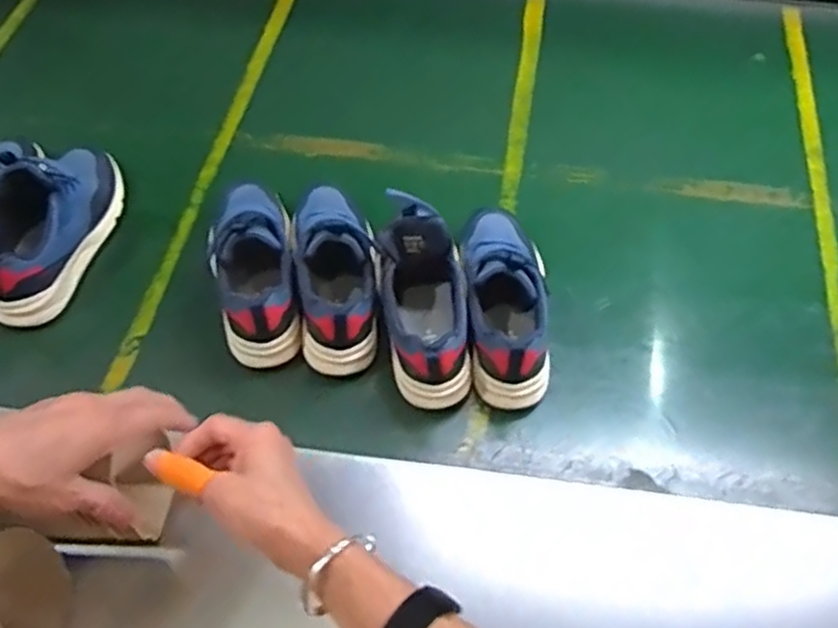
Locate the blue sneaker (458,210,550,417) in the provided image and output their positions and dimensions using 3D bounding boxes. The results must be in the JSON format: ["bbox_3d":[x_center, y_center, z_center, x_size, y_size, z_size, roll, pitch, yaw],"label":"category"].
[{"bbox_3d":[0.083,-0.020,0.719,0.079,0.111,0.210,0,58,-1],"label":"blue sneaker"}]

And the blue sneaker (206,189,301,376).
[{"bbox_3d":[-0.163,-0.050,0.736,0.069,0.107,0.185,-9,58,-7],"label":"blue sneaker"}]

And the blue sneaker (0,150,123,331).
[{"bbox_3d":[-0.377,-0.094,0.760,0.075,0.128,0.218,11,58,6],"label":"blue sneaker"}]

